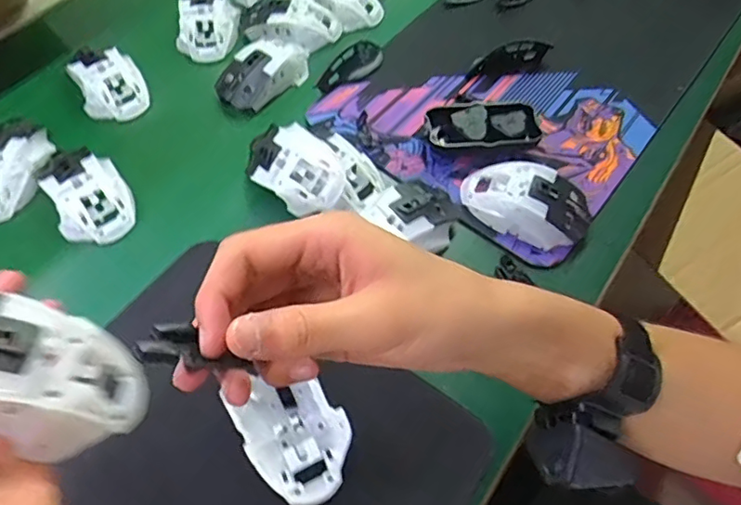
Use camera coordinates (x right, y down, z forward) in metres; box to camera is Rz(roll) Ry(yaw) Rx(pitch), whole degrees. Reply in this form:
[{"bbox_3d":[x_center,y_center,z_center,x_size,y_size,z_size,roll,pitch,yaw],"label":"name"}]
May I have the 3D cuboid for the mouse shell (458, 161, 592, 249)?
[{"bbox_3d":[0.141,-0.044,0.513,0.112,0.037,0.061,17,58,8],"label":"mouse shell"}]

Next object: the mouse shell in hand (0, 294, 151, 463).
[{"bbox_3d":[-0.162,0.054,0.262,0.119,0.038,0.058,33,34,-32],"label":"mouse shell in hand"}]

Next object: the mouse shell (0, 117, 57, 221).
[{"bbox_3d":[-0.347,-0.083,0.535,0.067,0.031,0.107,4,57,0],"label":"mouse shell"}]

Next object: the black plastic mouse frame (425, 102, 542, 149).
[{"bbox_3d":[0.111,-0.120,0.559,0.109,0.029,0.052,-3,57,-4],"label":"black plastic mouse frame"}]

